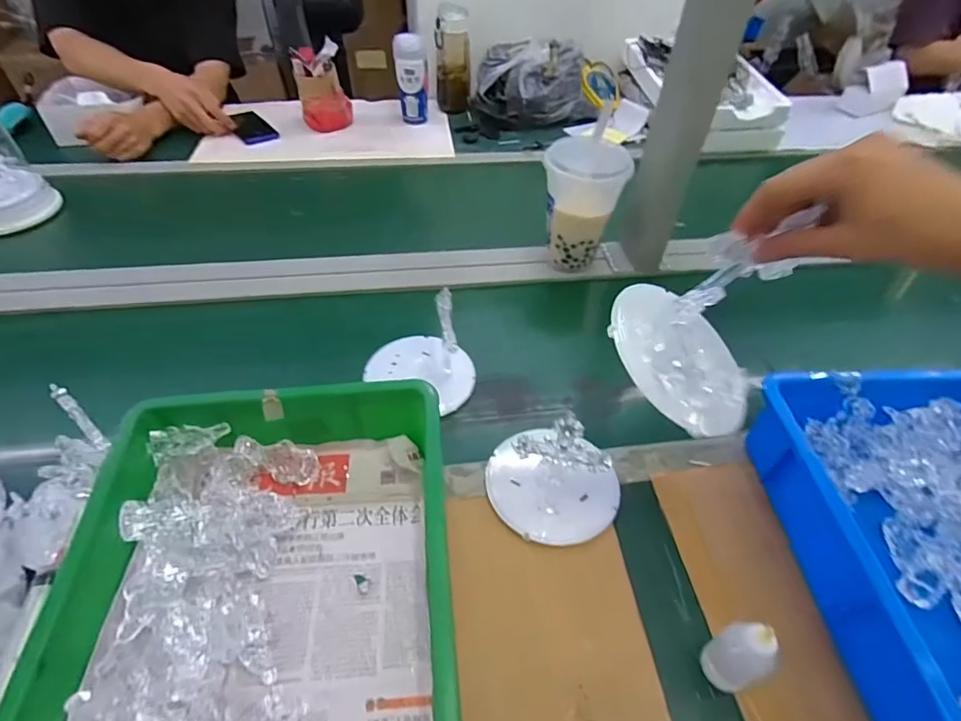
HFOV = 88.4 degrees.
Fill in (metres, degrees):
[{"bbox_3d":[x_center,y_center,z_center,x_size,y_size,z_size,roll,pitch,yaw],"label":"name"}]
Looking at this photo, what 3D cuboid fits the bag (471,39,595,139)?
[{"bbox_3d":[0.117,-0.606,1.107,0.252,0.152,0.164,-10,48,-11],"label":"bag"}]

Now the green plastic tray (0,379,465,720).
[{"bbox_3d":[-0.154,0.209,0.353,0.271,0.089,0.417,-5,48,-7],"label":"green plastic tray"}]

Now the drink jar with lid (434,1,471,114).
[{"bbox_3d":[-0.061,-0.657,1.095,0.074,0.198,0.076,3,47,0],"label":"drink jar with lid"}]

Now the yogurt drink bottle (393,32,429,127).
[{"bbox_3d":[-0.147,-0.597,1.057,0.067,0.154,0.067,-7,48,-9],"label":"yogurt drink bottle"}]

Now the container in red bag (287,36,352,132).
[{"bbox_3d":[-0.317,-0.549,1.006,0.102,0.157,0.063,-20,51,-20],"label":"container in red bag"}]

